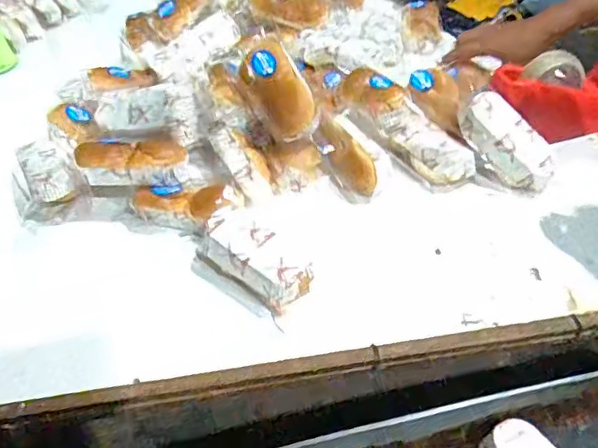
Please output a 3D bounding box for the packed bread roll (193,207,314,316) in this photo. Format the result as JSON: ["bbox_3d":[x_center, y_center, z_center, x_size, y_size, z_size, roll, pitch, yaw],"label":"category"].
[{"bbox_3d":[-0.047,0.040,0.642,0.074,0.059,0.132,-31,48,-26],"label":"packed bread roll"}]

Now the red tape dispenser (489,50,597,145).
[{"bbox_3d":[0.379,-0.194,0.846,0.213,0.108,0.109,-6,40,-26],"label":"red tape dispenser"}]

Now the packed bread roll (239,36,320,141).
[{"bbox_3d":[-0.031,-0.177,0.749,0.065,0.051,0.146,-24,74,-20],"label":"packed bread roll"}]

